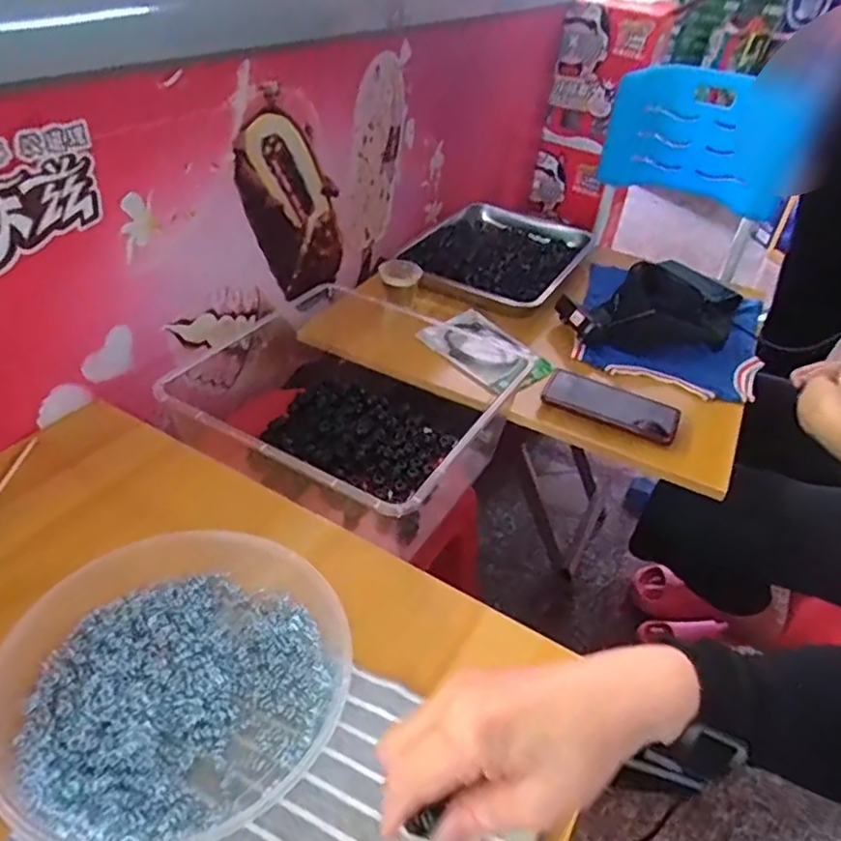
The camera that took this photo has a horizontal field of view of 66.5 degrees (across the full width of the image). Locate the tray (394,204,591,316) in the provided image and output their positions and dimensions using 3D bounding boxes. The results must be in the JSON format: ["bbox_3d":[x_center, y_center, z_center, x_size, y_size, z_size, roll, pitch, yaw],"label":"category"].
[{"bbox_3d":[0.122,-0.297,1.124,0.272,0.049,0.350,19,40,19],"label":"tray"}]

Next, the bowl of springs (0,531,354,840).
[{"bbox_3d":[-0.169,0.170,0.439,0.219,0.047,0.207,4,39,-3],"label":"bowl of springs"}]

